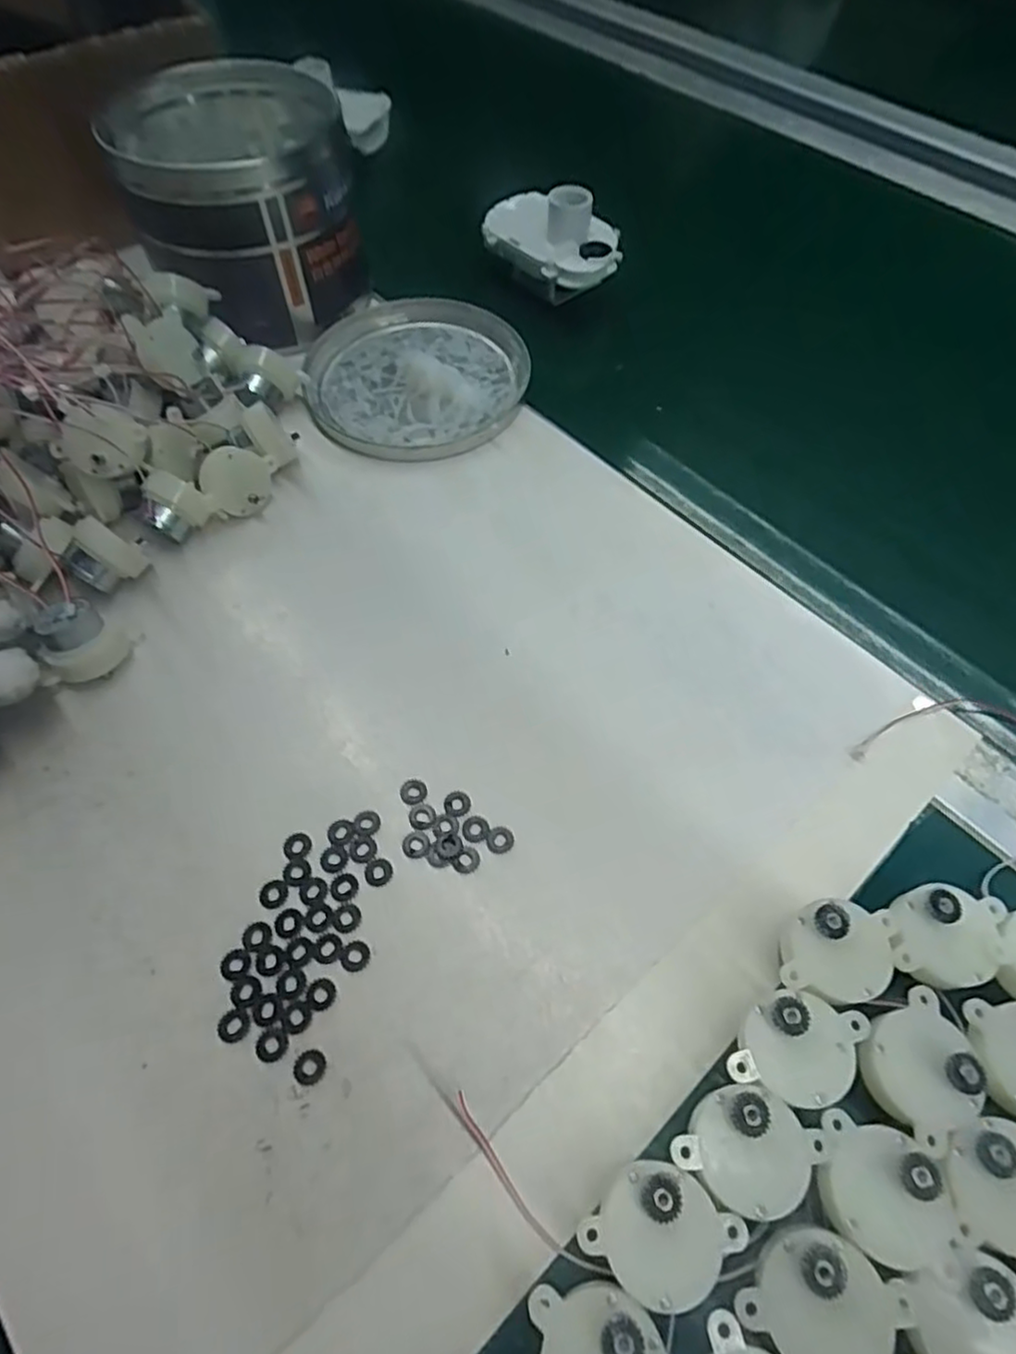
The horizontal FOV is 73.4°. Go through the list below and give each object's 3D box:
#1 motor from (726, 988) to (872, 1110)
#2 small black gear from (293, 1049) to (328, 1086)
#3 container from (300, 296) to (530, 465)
[{"bbox_3d":[0.090,0.118,0.217,0.035,0.030,0.031,20,61,12],"label":"motor"},{"bbox_3d":[-0.066,0.130,0.226,0.011,0.004,0.010,0,59,0],"label":"small black gear"},{"bbox_3d":[-0.053,-0.181,0.408,0.127,0.018,0.132,0,59,0],"label":"container"}]

